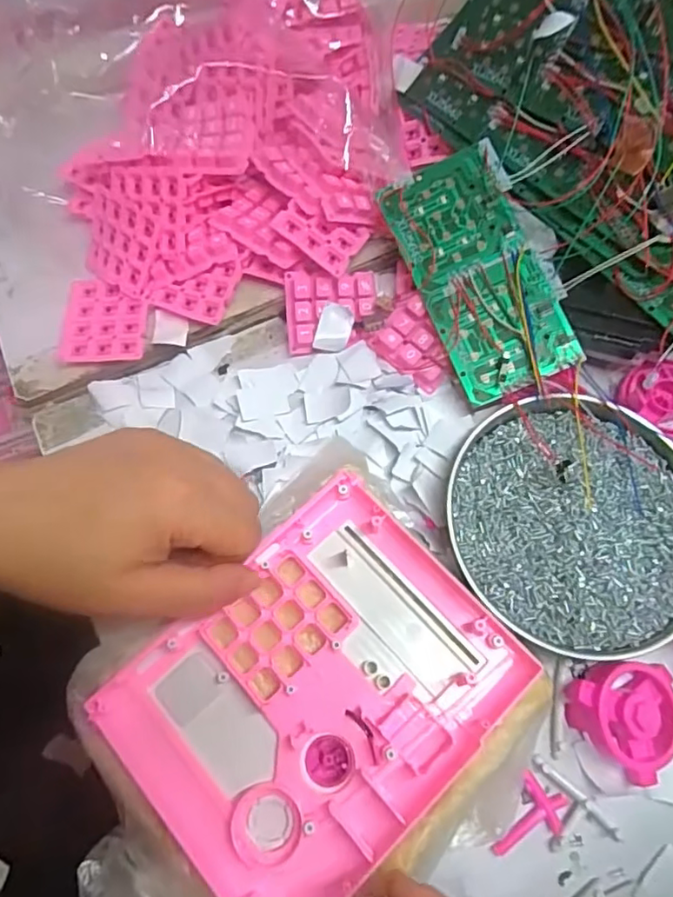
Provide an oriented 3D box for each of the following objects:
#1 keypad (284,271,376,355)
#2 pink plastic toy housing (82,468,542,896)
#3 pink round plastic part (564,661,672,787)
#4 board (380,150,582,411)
[{"bbox_3d":[-0.002,-0.085,0.365,0.057,0.011,0.048,-5,97,-14],"label":"keypad"},{"bbox_3d":[-0.009,0.111,0.269,0.165,0.017,0.131,-41,73,-12],"label":"pink plastic toy housing"},{"bbox_3d":[0.144,0.126,0.283,0.048,0.021,0.049,-1,70,2],"label":"pink round plastic part"},{"bbox_3d":[0.083,-0.103,0.342,0.067,0.005,0.145,-23,81,6],"label":"board"}]

